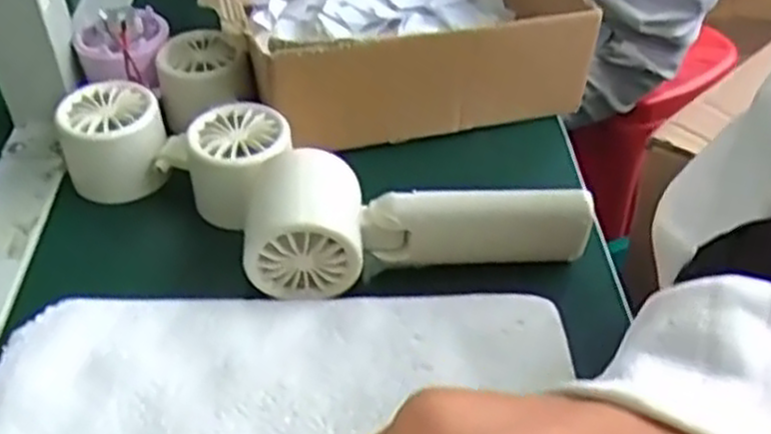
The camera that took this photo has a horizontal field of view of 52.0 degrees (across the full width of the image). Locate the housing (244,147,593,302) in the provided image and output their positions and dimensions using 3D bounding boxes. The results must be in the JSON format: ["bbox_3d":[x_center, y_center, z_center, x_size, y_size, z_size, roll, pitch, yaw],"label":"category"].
[{"bbox_3d":[0.016,-0.004,0.389,0.166,0.044,0.060,-6,42,-5],"label":"housing"}]

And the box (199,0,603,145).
[{"bbox_3d":[-0.001,-0.140,0.529,0.213,0.073,0.209,-13,43,-13],"label":"box"}]

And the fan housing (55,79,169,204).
[{"bbox_3d":[-0.153,-0.043,0.446,0.057,0.045,0.052,-16,44,-16],"label":"fan housing"}]

